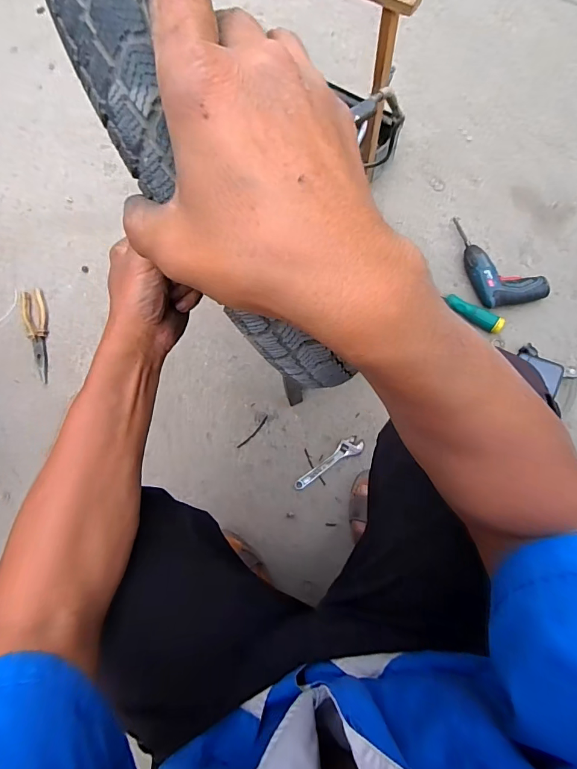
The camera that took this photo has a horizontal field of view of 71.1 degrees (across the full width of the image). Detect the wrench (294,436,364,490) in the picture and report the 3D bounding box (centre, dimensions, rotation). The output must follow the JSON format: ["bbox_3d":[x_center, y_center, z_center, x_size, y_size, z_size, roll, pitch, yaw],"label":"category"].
[{"bbox_3d":[0.069,0.138,0.719,0.142,0.009,0.033,-33,81,1],"label":"wrench"}]

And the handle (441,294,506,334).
[{"bbox_3d":[0.322,-0.125,0.703,0.104,0.024,0.026,34,88,8],"label":"handle"}]

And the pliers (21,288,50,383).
[{"bbox_3d":[-0.480,-0.097,0.781,0.040,0.013,0.184,-18,82,3],"label":"pliers"}]

